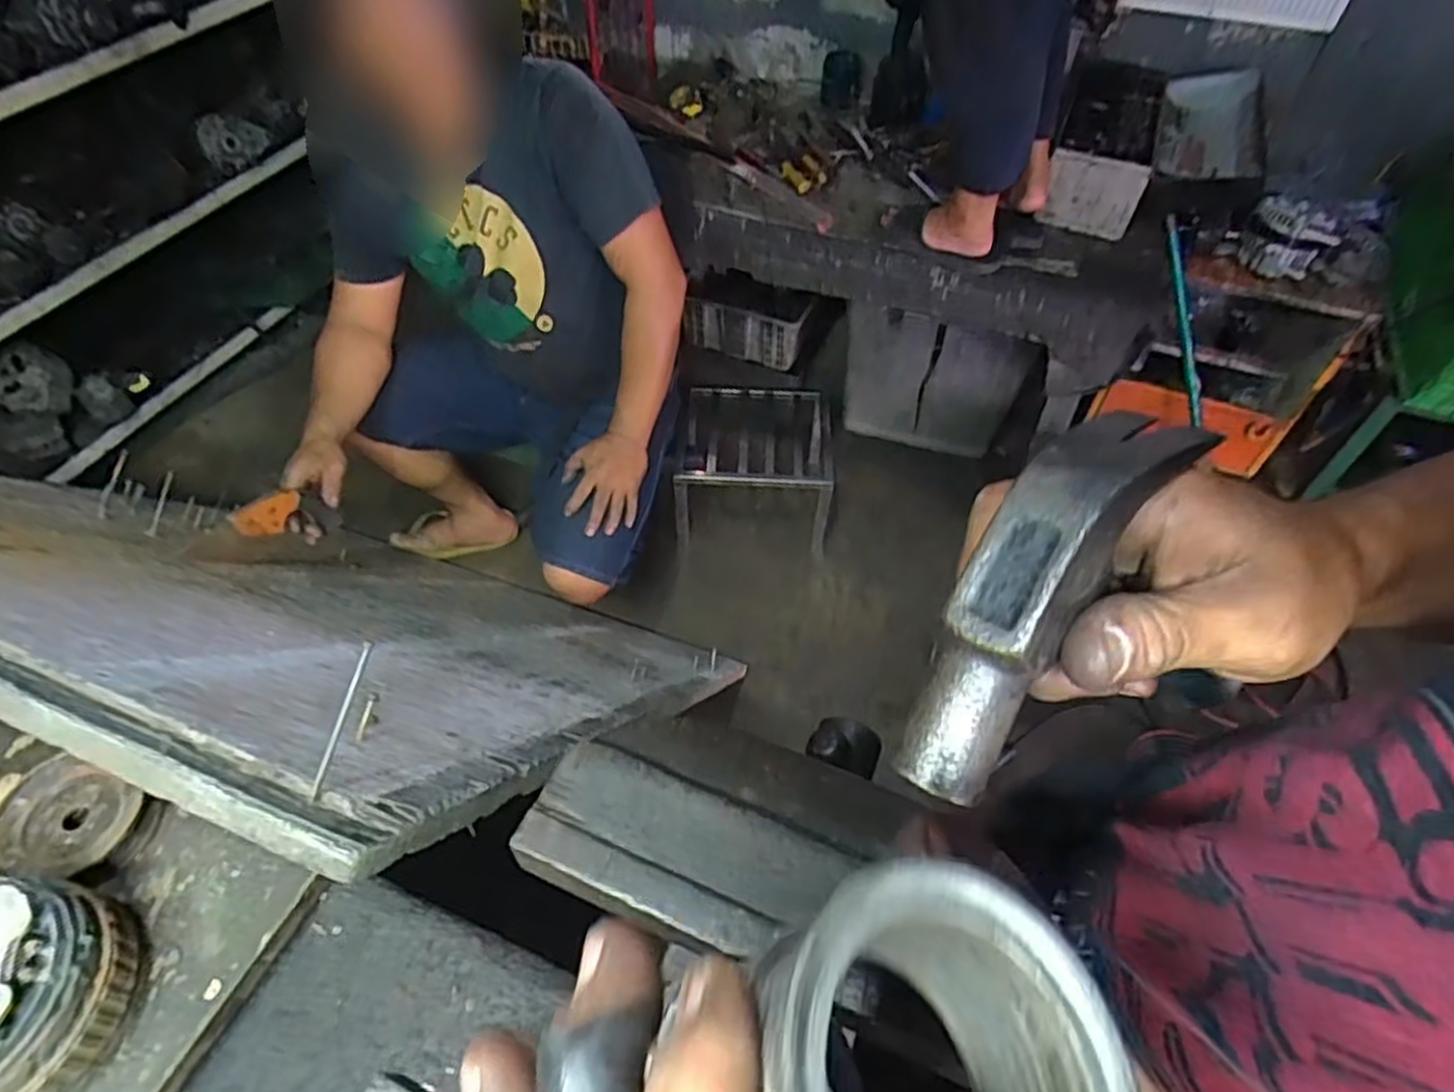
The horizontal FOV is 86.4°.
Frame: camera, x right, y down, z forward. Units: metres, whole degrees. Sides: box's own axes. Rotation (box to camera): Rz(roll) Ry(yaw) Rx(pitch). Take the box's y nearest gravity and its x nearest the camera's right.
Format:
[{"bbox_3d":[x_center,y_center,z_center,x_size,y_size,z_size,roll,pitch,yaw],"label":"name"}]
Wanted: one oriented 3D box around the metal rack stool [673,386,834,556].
[{"bbox_3d":[0.068,-0.179,1.786,0.355,0.210,0.317,5,52,3],"label":"metal rack stool"}]

